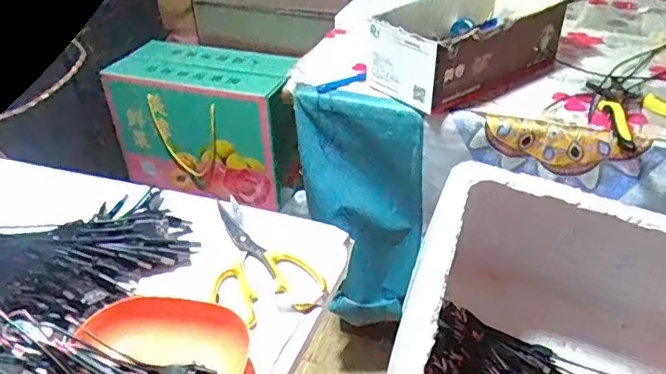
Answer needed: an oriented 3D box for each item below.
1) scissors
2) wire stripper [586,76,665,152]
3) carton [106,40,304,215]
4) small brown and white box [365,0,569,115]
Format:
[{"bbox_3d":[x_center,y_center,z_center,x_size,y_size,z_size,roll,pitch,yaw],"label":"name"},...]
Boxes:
[{"bbox_3d":[-0.082,0.070,0.543,0.084,0.008,0.170,-27,43,-30],"label":"scissors"},{"bbox_3d":[0.392,-0.095,0.721,0.125,0.031,0.134,-1,36,1],"label":"wire stripper"},{"bbox_3d":[-0.223,-0.122,1.094,0.333,0.232,0.149,11,38,16],"label":"carton"},{"bbox_3d":[0.173,-0.200,0.790,0.252,0.092,0.165,-20,40,-24],"label":"small brown and white box"}]

